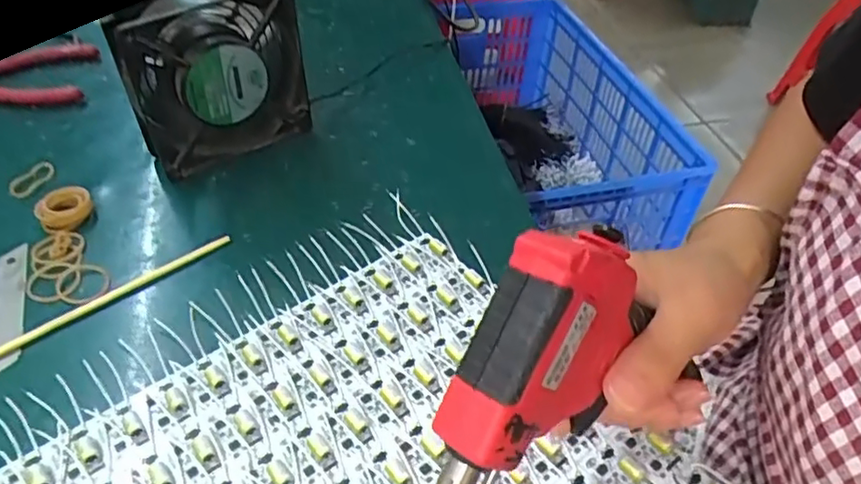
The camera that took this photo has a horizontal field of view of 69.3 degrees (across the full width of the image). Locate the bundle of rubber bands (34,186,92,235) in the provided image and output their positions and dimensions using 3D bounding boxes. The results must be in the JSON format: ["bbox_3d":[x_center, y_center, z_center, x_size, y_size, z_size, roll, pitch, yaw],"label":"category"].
[{"bbox_3d":[-0.249,-0.023,0.425,0.035,0.014,0.029,-33,54,-30],"label":"bundle of rubber bands"}]

